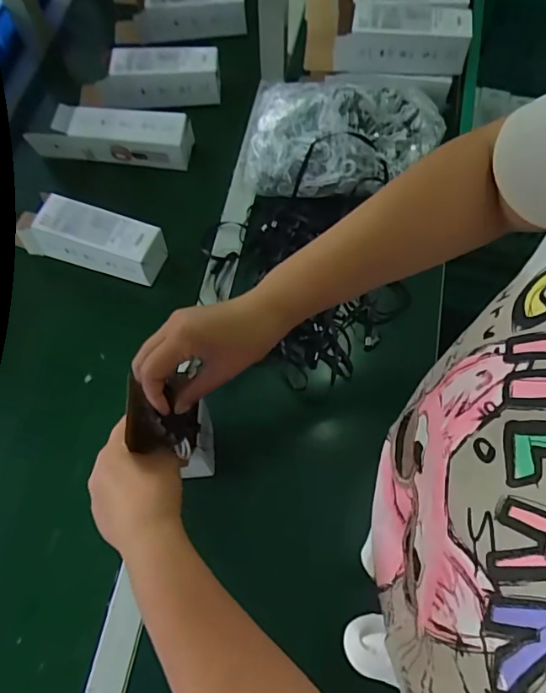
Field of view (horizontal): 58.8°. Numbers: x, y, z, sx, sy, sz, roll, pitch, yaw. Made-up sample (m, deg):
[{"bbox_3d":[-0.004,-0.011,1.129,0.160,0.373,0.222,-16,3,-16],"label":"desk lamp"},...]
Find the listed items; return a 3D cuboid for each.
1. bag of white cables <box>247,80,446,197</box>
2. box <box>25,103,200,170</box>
[{"bbox_3d":[0.107,-0.326,0.730,0.289,0.088,0.180,-1,68,1],"label":"bag of white cables"},{"bbox_3d":[-0.255,-0.338,0.775,0.243,0.066,0.063,5,69,3],"label":"box"}]

